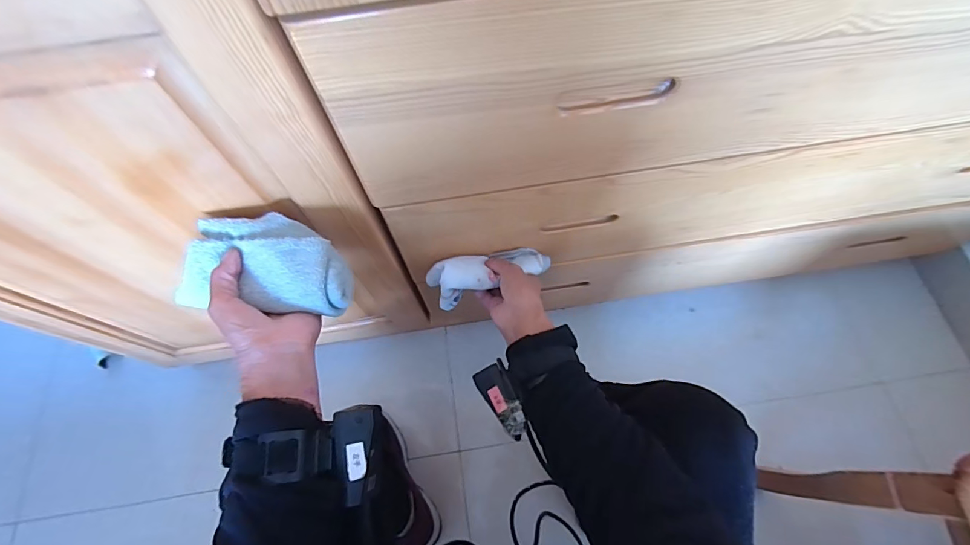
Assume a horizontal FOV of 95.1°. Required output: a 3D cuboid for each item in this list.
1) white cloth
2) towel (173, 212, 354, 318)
[{"bbox_3d":[0.001,0.002,0.544,0.157,0.063,0.049,-14,65,-29],"label":"white cloth"},{"bbox_3d":[-0.193,-0.006,0.392,0.150,0.042,0.085,11,68,8],"label":"towel"}]

